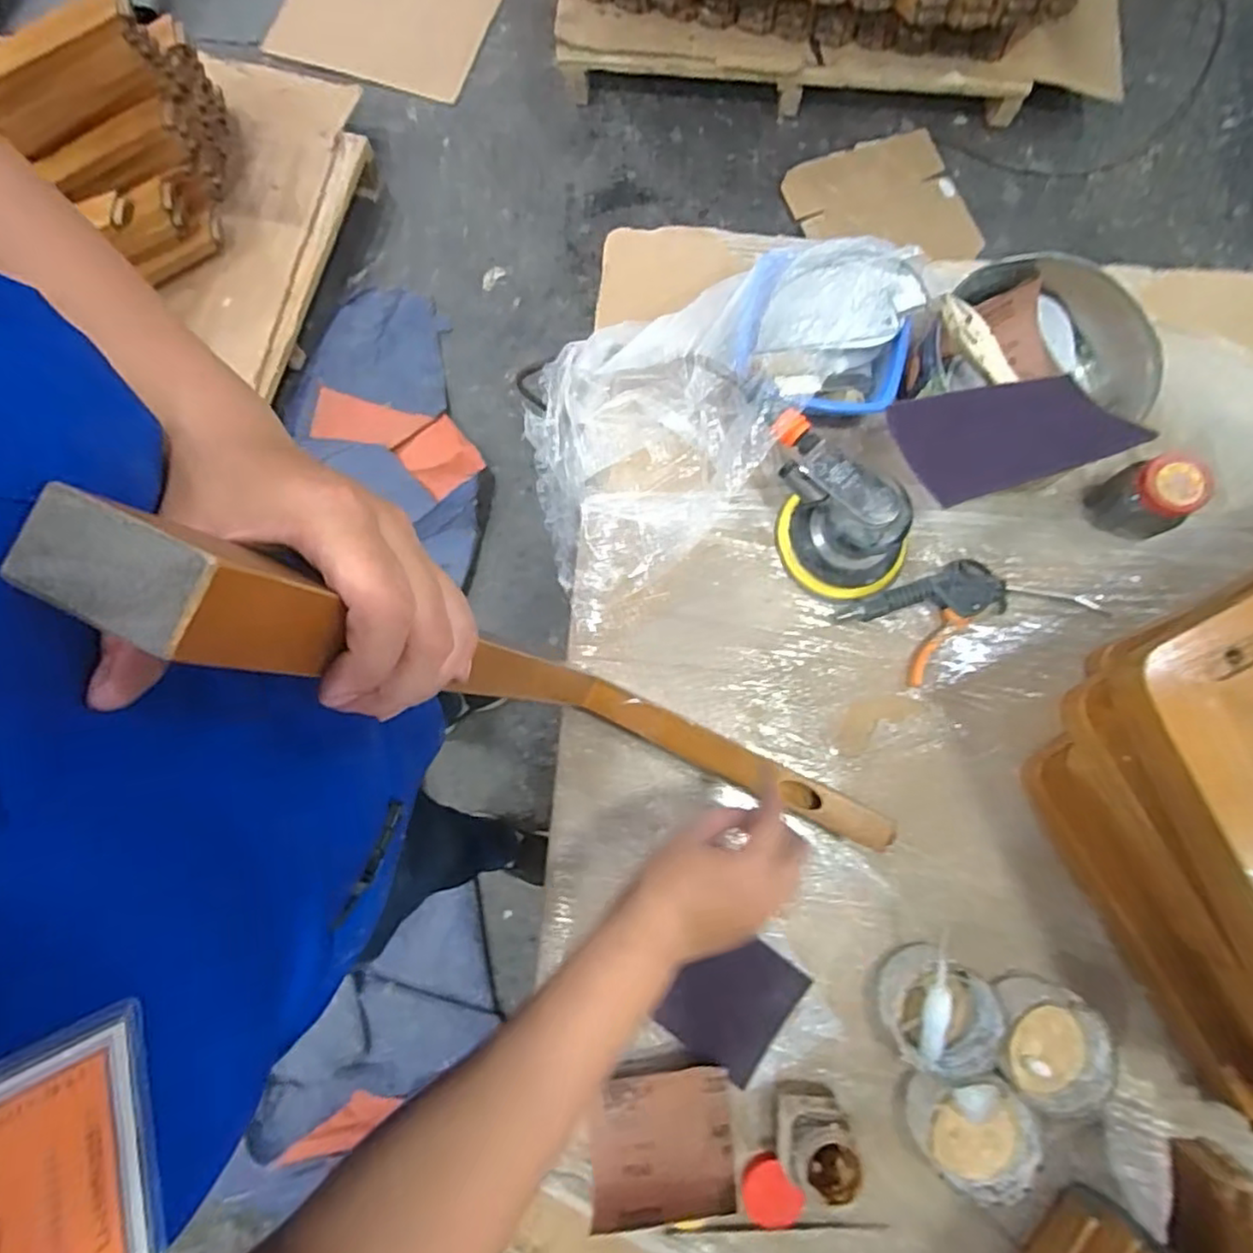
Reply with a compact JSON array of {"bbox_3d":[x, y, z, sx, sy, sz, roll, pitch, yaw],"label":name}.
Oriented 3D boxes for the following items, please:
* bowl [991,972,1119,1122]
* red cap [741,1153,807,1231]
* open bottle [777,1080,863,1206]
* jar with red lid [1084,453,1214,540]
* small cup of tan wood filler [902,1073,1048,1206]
[{"bbox_3d":[0.325,0.323,0.515,0.088,0.047,0.085,0,78,-1],"label":"bowl"},{"bbox_3d":[0.110,0.435,0.511,0.044,0.017,0.041,0,78,-1],"label":"red cap"},{"bbox_3d":[0.137,0.378,0.494,0.053,0.070,0.050,3,78,0],"label":"open bottle"},{"bbox_3d":[0.453,-0.112,0.582,0.058,0.080,0.051,14,78,2],"label":"jar with red lid"},{"bbox_3d":[0.261,0.377,0.507,0.084,0.053,0.077,0,78,-1],"label":"small cup of tan wood filler"}]

